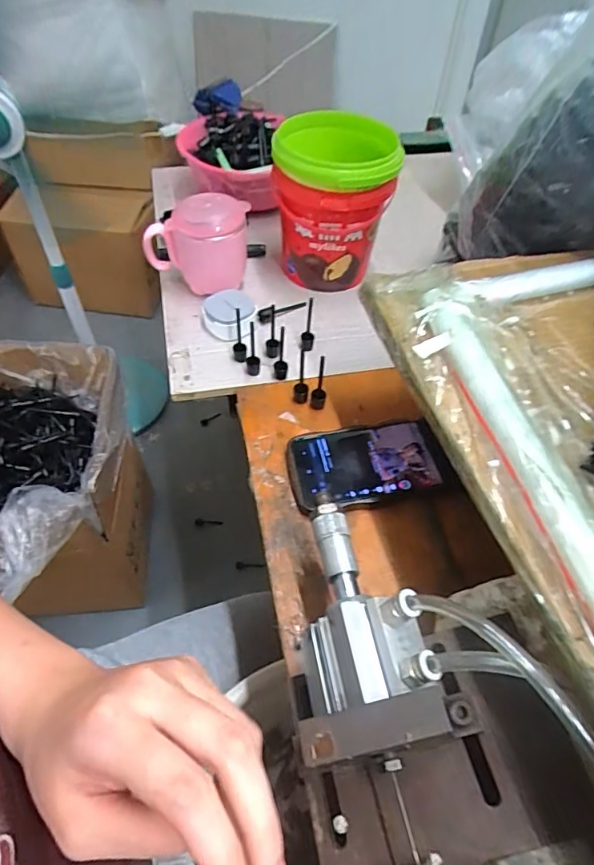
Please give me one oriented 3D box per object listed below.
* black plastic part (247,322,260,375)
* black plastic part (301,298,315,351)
[{"bbox_3d":[-0.044,-0.081,0.496,0.013,0.056,0.014,-5,52,-6],"label":"black plastic part"},{"bbox_3d":[0.012,-0.115,0.520,0.014,0.066,0.018,3,52,0],"label":"black plastic part"}]

